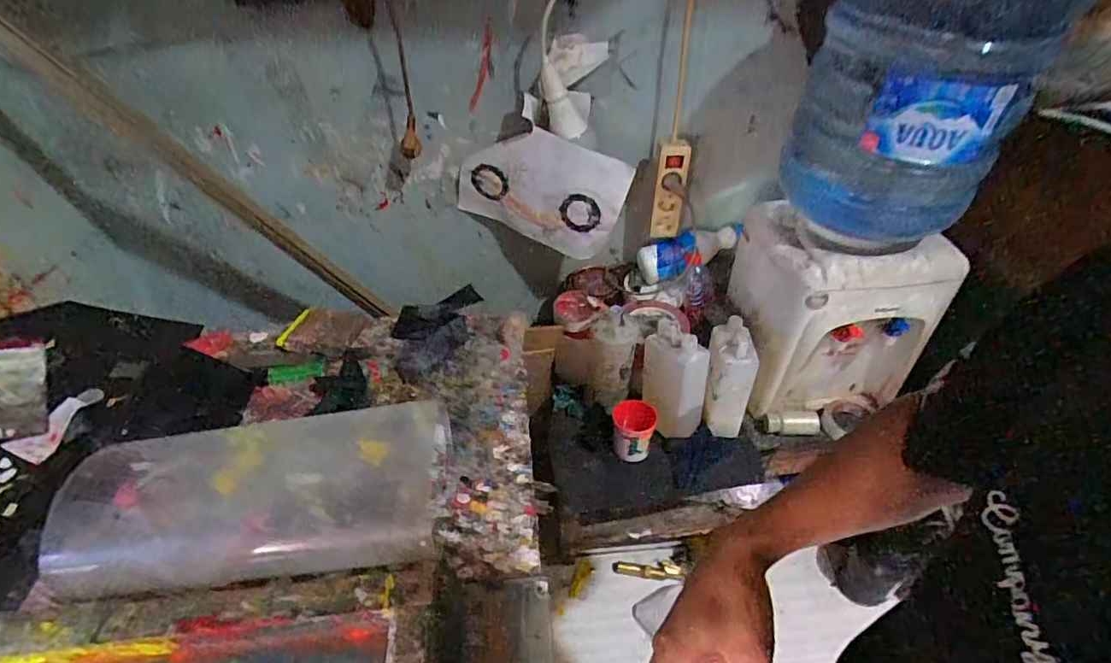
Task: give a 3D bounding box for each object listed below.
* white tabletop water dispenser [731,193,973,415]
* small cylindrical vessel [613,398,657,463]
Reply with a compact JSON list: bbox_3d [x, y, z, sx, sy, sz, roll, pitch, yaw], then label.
[{"bbox_3d":[0.472,-0.036,0.954,0.297,0.330,0.230,-1,40,-1],"label":"white tabletop water dispenser"},{"bbox_3d":[0.132,0.171,0.917,0.070,0.088,0.064,0,40,0],"label":"small cylindrical vessel"}]

